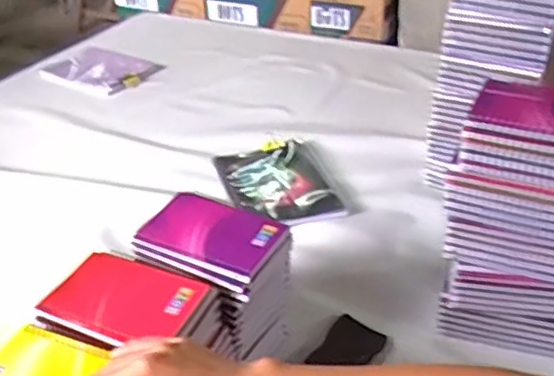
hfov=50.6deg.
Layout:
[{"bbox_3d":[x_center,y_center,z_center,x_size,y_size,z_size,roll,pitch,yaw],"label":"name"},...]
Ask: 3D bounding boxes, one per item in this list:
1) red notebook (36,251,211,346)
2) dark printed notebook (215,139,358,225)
[{"bbox_3d":[-0.134,0.097,0.515,0.125,0.012,0.084,14,38,21],"label":"red notebook"},{"bbox_3d":[0.008,-0.012,0.919,0.170,0.027,0.229,-13,36,-15],"label":"dark printed notebook"}]

